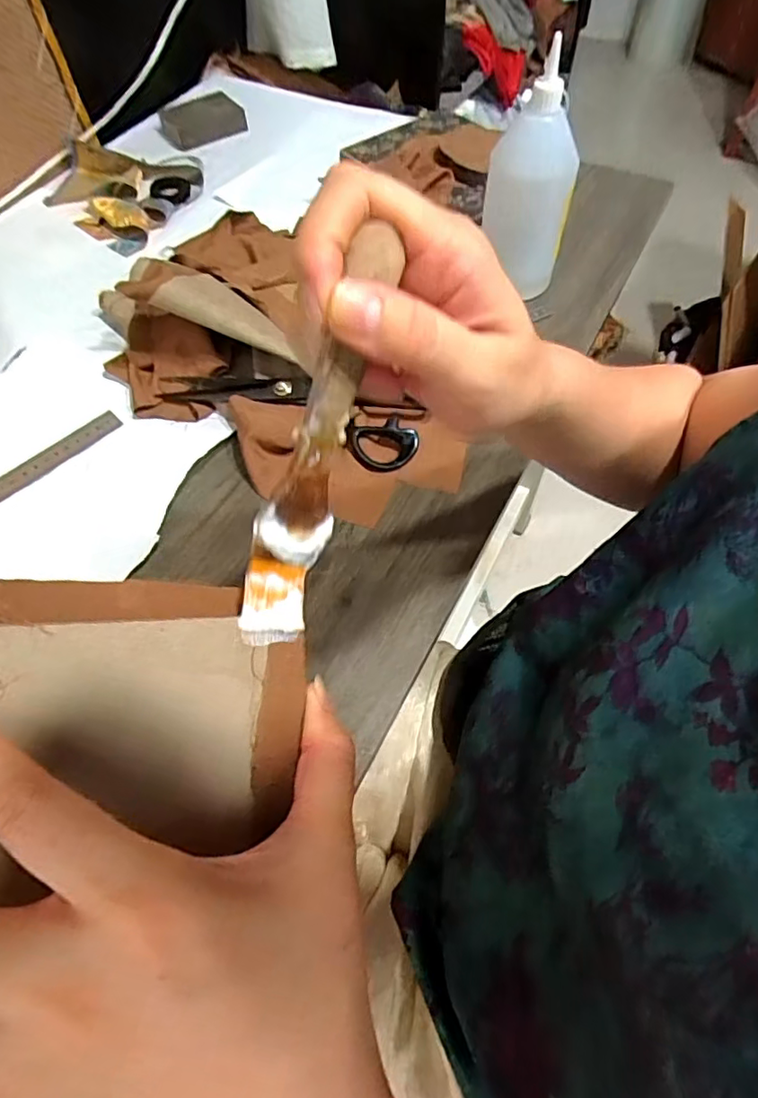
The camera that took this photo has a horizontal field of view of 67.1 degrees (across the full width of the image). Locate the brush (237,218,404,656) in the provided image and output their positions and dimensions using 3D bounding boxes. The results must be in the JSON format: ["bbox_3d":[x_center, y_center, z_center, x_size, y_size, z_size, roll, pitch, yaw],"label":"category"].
[{"bbox_3d":[-0.022,-0.032,0.196,0.020,0.019,0.139,23,107,14],"label":"brush"}]

